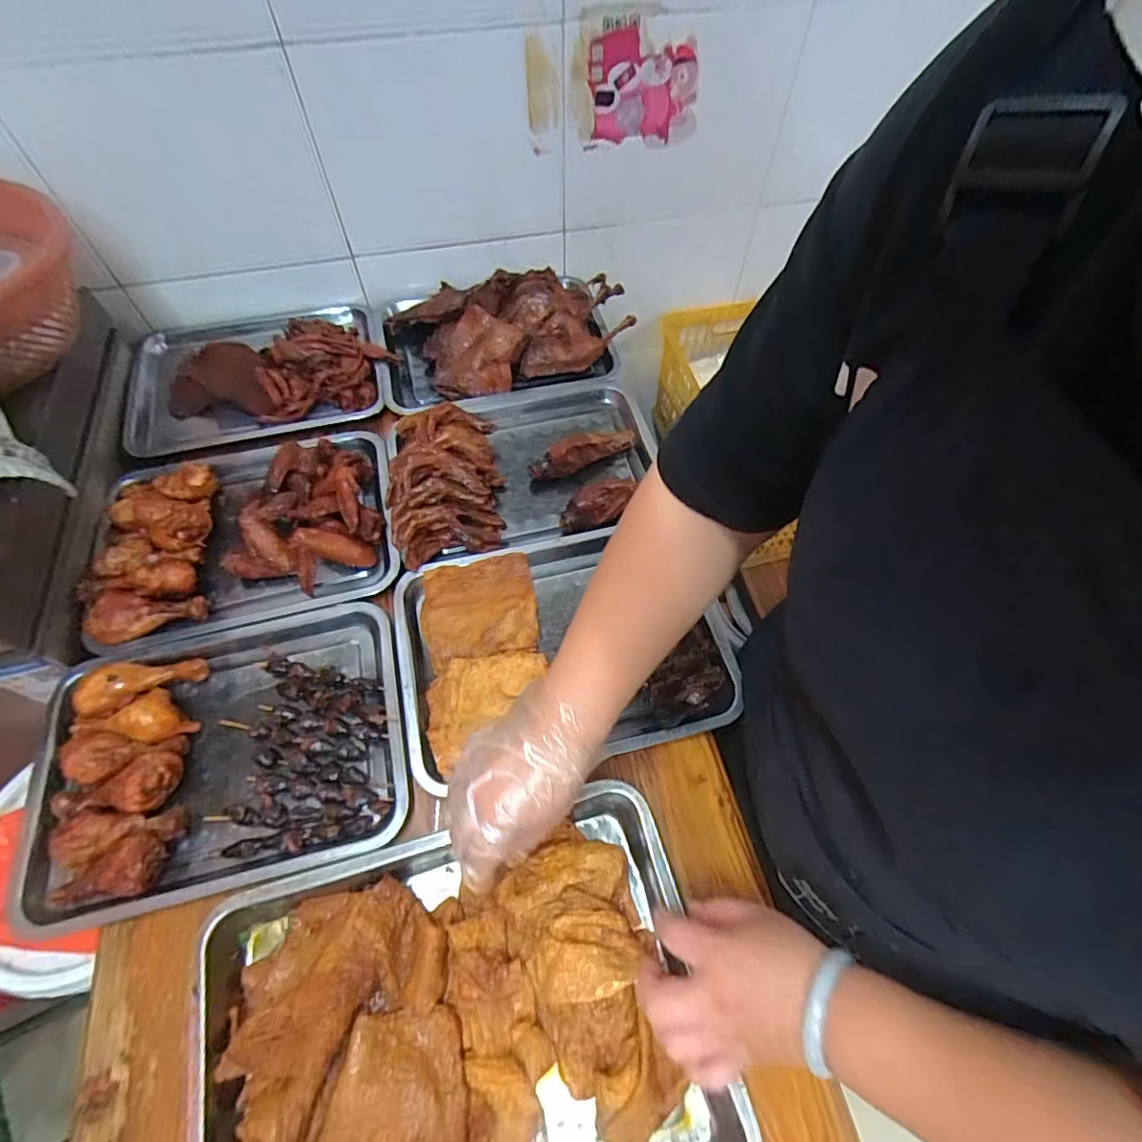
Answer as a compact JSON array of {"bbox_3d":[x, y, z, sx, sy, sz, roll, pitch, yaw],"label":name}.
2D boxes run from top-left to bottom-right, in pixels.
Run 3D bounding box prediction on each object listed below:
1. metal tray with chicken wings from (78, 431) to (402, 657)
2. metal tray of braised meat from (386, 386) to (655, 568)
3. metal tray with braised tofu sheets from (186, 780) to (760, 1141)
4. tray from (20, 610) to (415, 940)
[{"bbox_3d":[-0.394,-0.055,0.695,0.337,0.080,0.258,-14,62,-9],"label":"metal tray with chicken wings"},{"bbox_3d":[-0.065,-0.147,0.750,0.345,0.086,0.246,-14,62,-9],"label":"metal tray of braised meat"},{"bbox_3d":[-0.087,0.366,0.454,0.381,0.056,0.285,-13,62,-8],"label":"metal tray with braised tofu sheets"},{"bbox_3d":[-0.346,0.174,0.569,0.344,0.047,0.260,-13,62,-8],"label":"tray"}]

